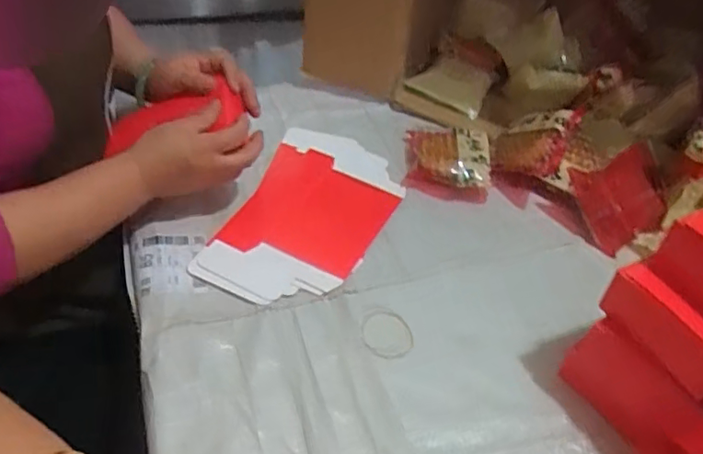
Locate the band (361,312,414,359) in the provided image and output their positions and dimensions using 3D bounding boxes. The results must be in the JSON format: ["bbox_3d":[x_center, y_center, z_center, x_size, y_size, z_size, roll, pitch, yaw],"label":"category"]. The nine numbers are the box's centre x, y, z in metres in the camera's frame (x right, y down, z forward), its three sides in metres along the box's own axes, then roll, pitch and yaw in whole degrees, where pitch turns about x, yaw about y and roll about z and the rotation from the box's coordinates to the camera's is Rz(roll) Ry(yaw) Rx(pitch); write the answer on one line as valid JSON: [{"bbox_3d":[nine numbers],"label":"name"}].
[{"bbox_3d":[0.033,0.102,0.543,0.050,0.004,0.053,1,47,-13],"label":"band"}]

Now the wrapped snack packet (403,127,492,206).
[{"bbox_3d":[0.121,-0.085,0.726,0.103,0.027,0.119,8,45,2],"label":"wrapped snack packet"}]

